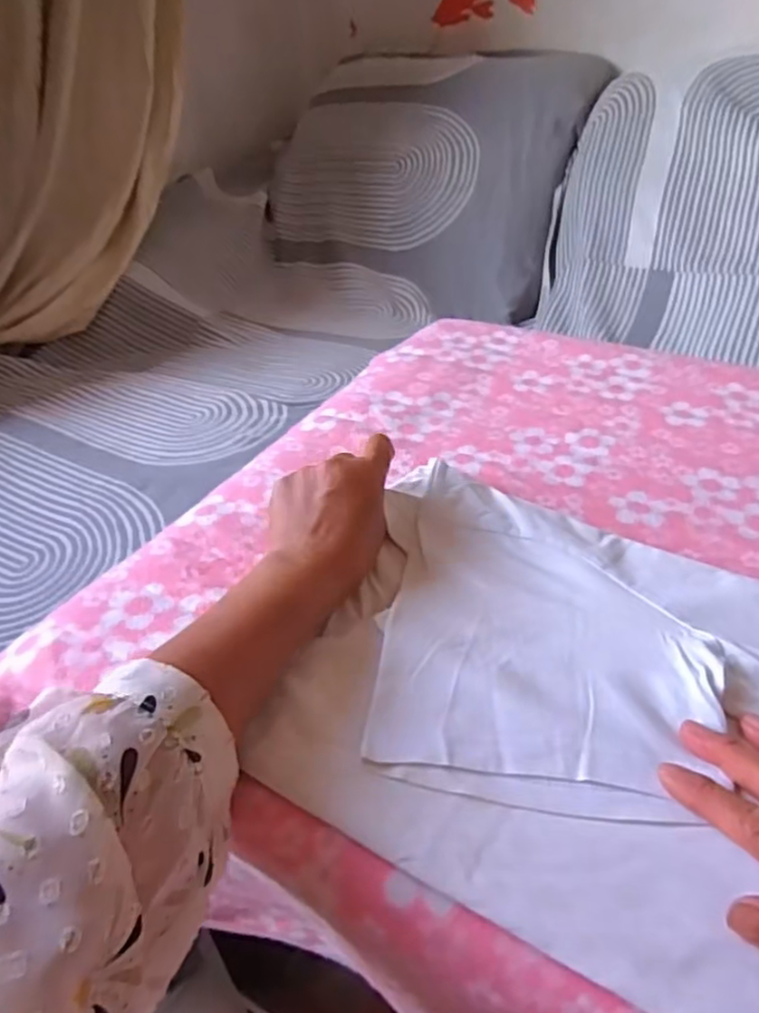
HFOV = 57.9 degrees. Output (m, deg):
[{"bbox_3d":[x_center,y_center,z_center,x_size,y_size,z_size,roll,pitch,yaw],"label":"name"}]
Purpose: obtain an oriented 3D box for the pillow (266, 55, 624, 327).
[{"bbox_3d":[0.086,-0.846,1.712,0.780,0.128,0.712,17,84,23],"label":"pillow"}]

